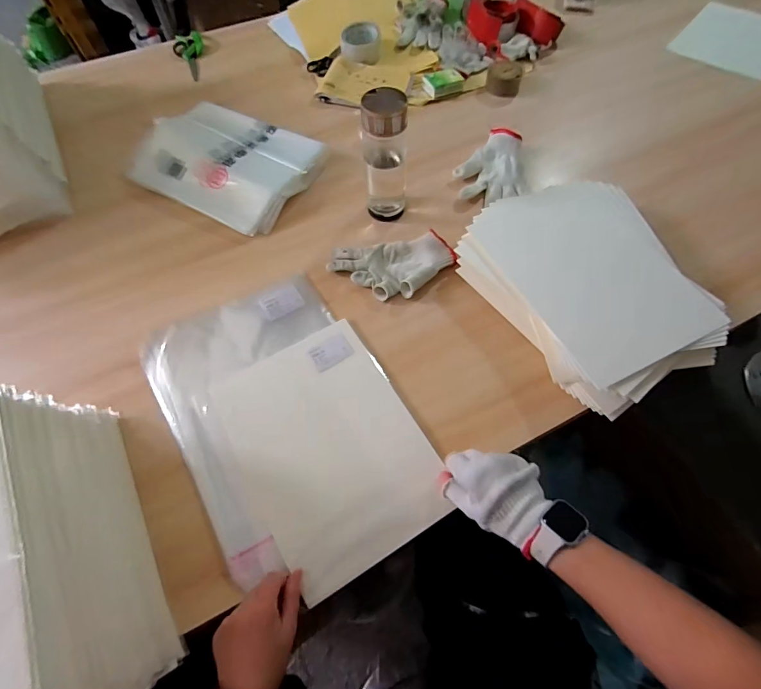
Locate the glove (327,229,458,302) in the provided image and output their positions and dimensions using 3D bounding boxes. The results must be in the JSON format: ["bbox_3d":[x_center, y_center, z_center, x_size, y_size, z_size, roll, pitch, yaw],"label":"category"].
[{"bbox_3d":[0.019,-0.118,0.602,0.183,0.026,0.097,-4,62,-2],"label":"glove"}]

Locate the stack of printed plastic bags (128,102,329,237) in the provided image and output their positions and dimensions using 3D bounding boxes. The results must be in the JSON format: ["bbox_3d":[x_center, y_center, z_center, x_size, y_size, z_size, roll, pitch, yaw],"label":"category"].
[{"bbox_3d":[-0.274,-0.329,0.713,0.306,0.031,0.225,25,65,13],"label":"stack of printed plastic bags"}]

